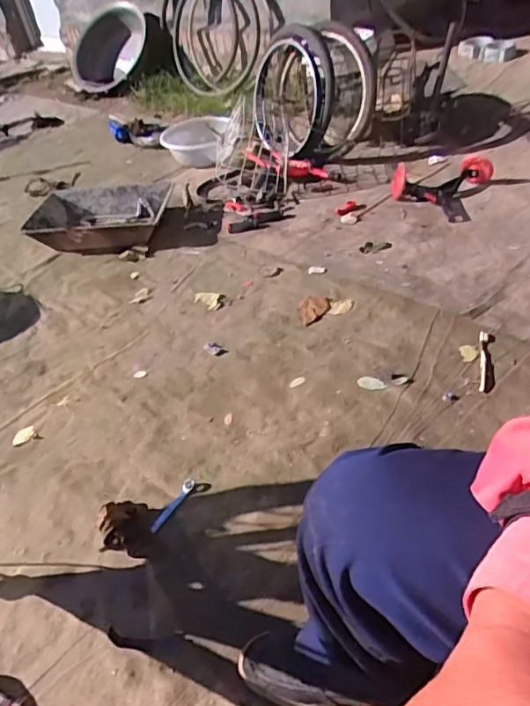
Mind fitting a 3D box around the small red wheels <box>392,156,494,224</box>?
[{"bbox_3d":[0.526,-0.515,1.603,0.282,0.139,0.174,16,47,26],"label":"small red wheels"}]

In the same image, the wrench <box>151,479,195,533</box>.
[{"bbox_3d":[-0.169,0.279,0.957,0.018,0.012,0.114,26,66,33],"label":"wrench"}]

